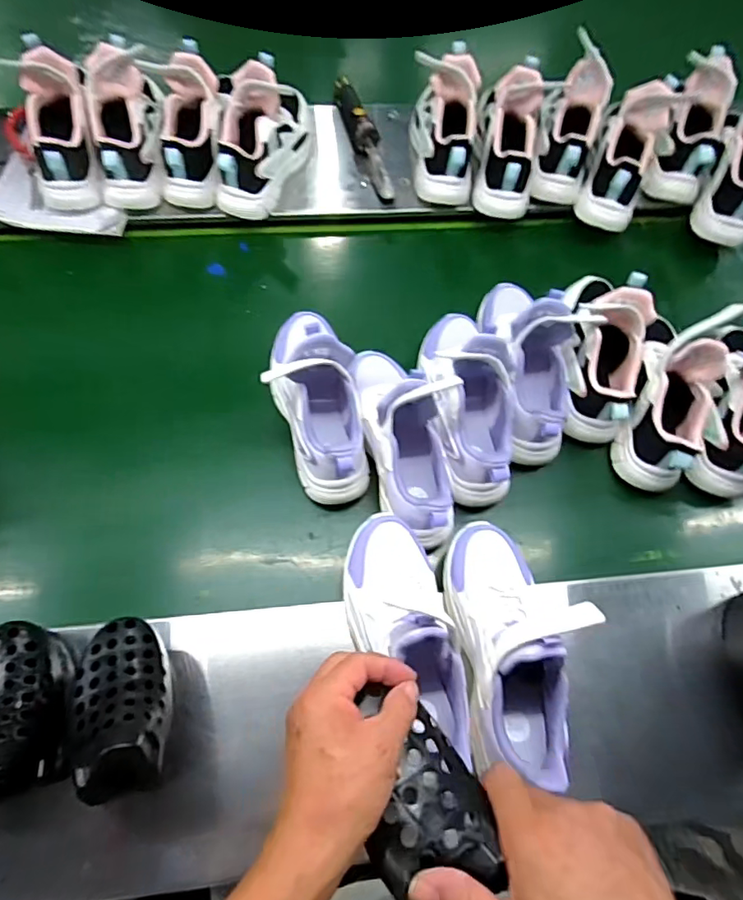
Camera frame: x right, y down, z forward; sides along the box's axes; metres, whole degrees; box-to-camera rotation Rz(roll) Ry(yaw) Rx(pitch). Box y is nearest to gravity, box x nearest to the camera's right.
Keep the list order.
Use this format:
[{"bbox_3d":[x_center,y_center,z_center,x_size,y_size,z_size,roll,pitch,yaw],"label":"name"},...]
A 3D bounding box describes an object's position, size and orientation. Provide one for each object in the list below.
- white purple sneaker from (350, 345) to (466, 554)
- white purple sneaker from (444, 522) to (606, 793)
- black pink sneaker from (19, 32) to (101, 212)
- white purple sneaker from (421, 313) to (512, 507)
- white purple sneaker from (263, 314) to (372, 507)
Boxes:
[{"bbox_3d":[0.039,-0.025,0.614,0.088,0.131,0.249,-8,67,-6],"label":"white purple sneaker"},{"bbox_3d":[0.134,0.169,0.494,0.085,0.124,0.227,-4,66,-5],"label":"white purple sneaker"},{"bbox_3d":[-0.416,-0.428,0.714,0.084,0.159,0.134,-1,66,-3],"label":"black pink sneaker"},{"bbox_3d":[0.119,-0.076,0.638,0.090,0.115,0.257,-5,66,-5],"label":"white purple sneaker"},{"bbox_3d":[-0.062,-0.071,0.632,0.102,0.133,0.246,-17,68,-10],"label":"white purple sneaker"}]

